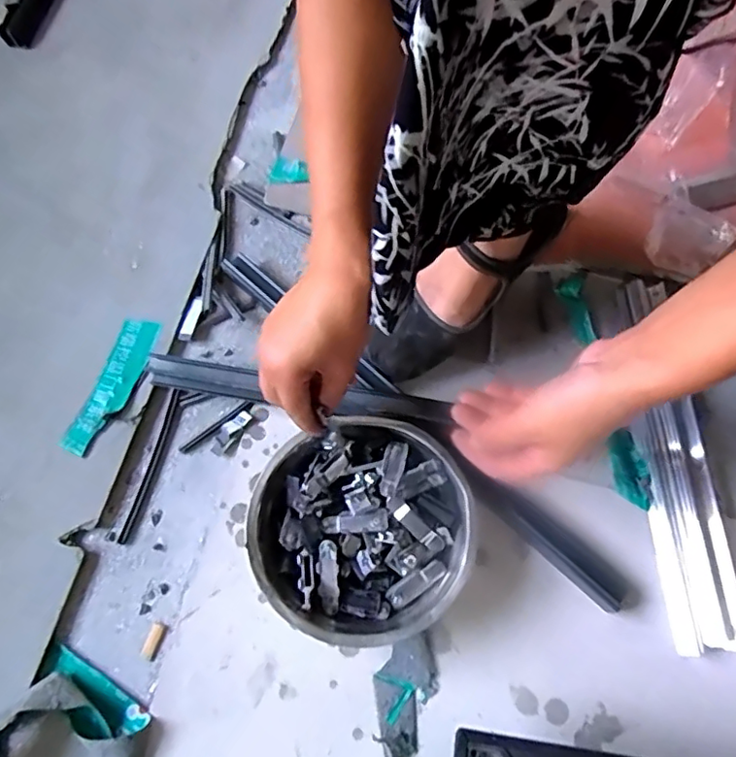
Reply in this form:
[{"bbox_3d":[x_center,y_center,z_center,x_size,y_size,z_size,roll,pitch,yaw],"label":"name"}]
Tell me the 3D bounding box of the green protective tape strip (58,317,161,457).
[{"bbox_3d":[-0.250,0.006,0.566,0.040,0.006,0.142,17,71,6],"label":"green protective tape strip"}]

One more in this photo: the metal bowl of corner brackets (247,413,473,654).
[{"bbox_3d":[-0.007,0.126,0.491,0.174,0.065,0.175,0,70,1],"label":"metal bowl of corner brackets"}]

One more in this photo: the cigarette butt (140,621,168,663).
[{"bbox_3d":[-0.185,0.226,0.496,0.015,0.004,0.029,18,71,7],"label":"cigarette butt"}]

